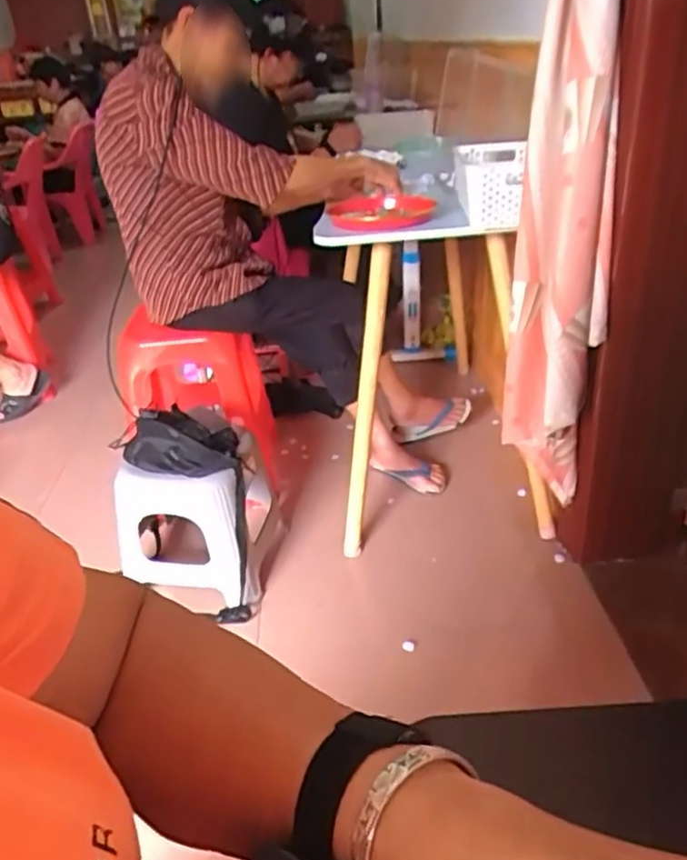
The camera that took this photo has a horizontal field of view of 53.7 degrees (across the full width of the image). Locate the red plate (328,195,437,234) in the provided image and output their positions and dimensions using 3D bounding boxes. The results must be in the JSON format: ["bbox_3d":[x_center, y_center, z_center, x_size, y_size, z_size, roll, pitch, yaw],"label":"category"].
[{"bbox_3d":[0.075,-0.448,1.387,0.202,0.034,0.251,-5,31,0],"label":"red plate"}]

